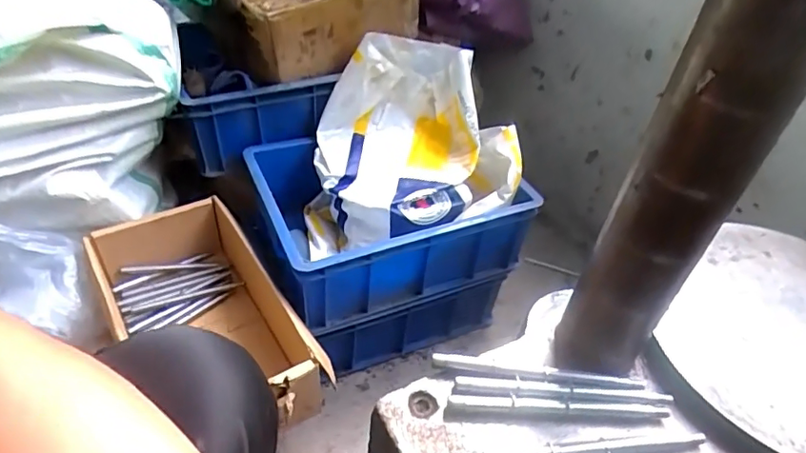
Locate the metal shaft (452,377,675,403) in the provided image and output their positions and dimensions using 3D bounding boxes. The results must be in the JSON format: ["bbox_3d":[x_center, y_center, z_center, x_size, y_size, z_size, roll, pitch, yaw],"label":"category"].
[{"bbox_3d":[0.120,0.124,0.415,0.160,0.005,0.012,6,42,-2],"label":"metal shaft"}]

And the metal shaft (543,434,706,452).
[{"bbox_3d":[0.134,0.154,0.380,0.158,0.009,0.011,-3,43,-11],"label":"metal shaft"}]

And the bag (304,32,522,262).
[{"bbox_3d":[0.003,-0.101,0.871,0.317,0.245,0.275,-18,48,-25],"label":"bag"}]

